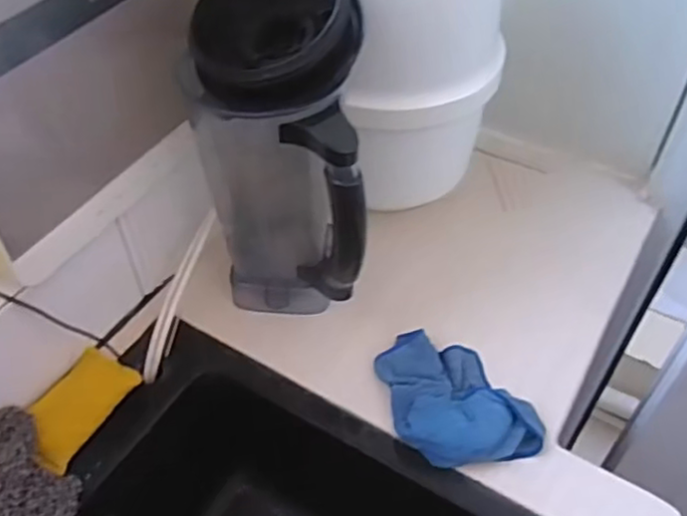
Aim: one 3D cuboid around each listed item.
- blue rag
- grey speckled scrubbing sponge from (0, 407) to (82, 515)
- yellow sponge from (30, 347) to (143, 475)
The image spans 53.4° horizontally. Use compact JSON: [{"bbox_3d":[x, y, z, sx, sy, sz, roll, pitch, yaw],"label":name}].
[{"bbox_3d":[0.108,0.127,0.655,0.126,0.035,0.145,-12,50,-9],"label":"blue rag"},{"bbox_3d":[-0.271,0.189,0.594,0.067,0.031,0.141,-17,51,-13],"label":"grey speckled scrubbing sponge"},{"bbox_3d":[-0.259,0.146,0.662,0.064,0.020,0.118,20,53,17],"label":"yellow sponge"}]

